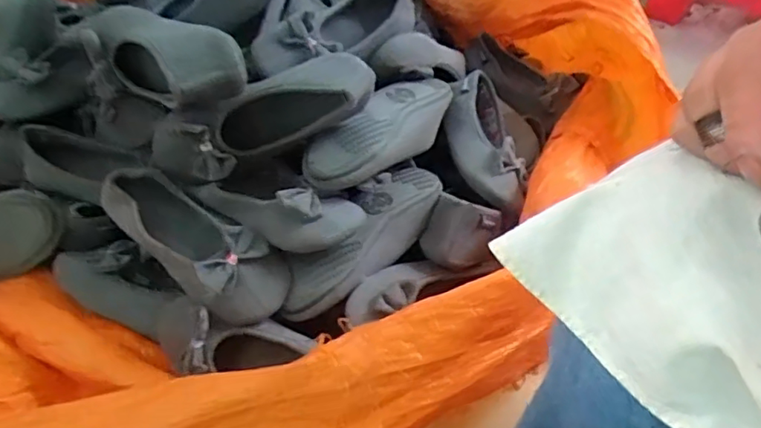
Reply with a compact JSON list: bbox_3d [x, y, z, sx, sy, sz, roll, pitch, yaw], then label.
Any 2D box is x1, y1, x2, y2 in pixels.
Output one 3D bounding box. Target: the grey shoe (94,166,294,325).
[{"bbox_3d":[-0.198,0.033,0.628,0.216,0.101,0.082,28,52,24],"label":"grey shoe"}]

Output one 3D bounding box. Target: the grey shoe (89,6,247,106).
[{"bbox_3d":[-0.234,-0.167,0.622,0.217,0.076,0.081,23,49,38],"label":"grey shoe"}]

